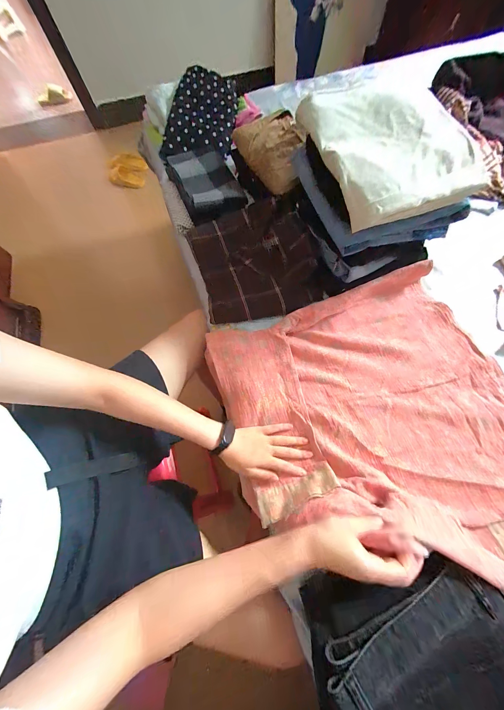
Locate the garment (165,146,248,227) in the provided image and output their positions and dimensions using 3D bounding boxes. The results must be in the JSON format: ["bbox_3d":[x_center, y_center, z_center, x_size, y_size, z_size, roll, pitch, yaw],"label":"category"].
[{"bbox_3d":[-0.117,-0.447,0.664,0.161,0.049,0.261,-22,70,-6],"label":"garment"}]

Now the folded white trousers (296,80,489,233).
[{"bbox_3d":[0.230,-0.359,0.442,0.233,0.073,0.269,-17,70,-4],"label":"folded white trousers"}]

